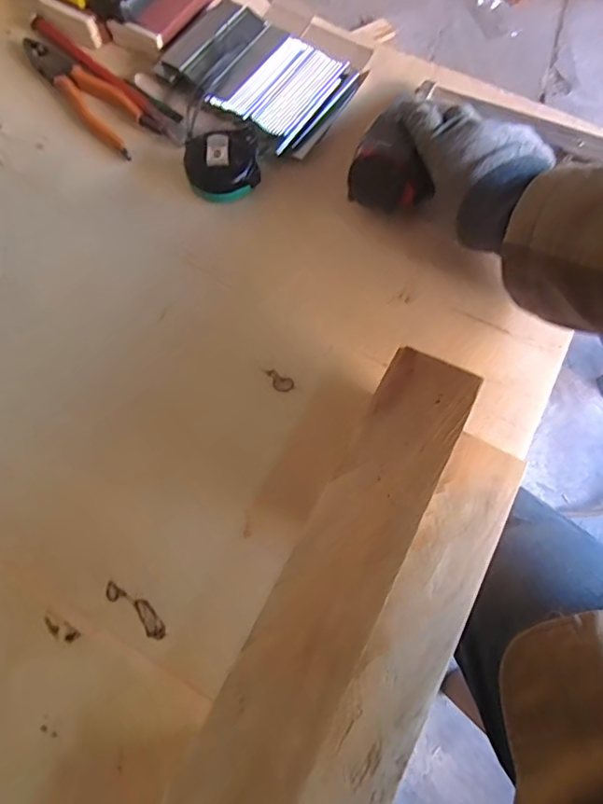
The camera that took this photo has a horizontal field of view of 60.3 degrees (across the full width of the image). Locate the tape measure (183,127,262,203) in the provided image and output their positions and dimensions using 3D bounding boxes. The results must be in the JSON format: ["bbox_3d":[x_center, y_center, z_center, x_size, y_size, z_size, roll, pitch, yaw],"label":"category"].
[{"bbox_3d":[-0.074,-0.223,0.491,0.066,0.031,0.056,-10,71,-3],"label":"tape measure"}]

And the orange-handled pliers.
[{"bbox_3d":[-0.224,-0.324,0.536,0.052,0.014,0.188,-41,75,-12],"label":"orange-handled pliers"}]

